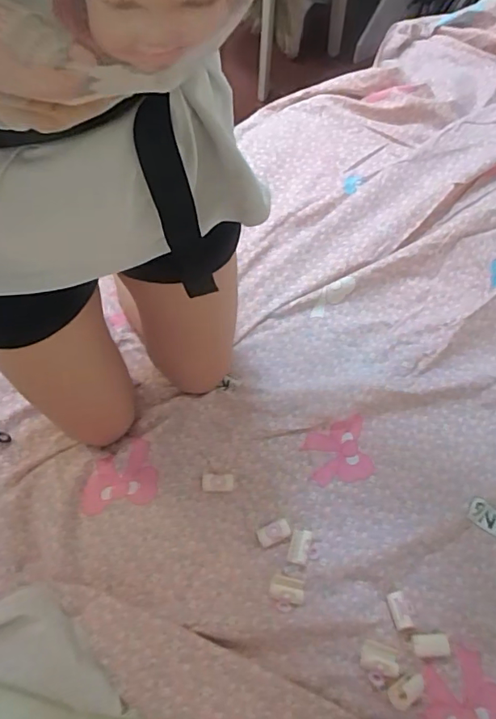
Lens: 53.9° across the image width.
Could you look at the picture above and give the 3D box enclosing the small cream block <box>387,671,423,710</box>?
[{"bbox_3d":[0.197,0.409,0.606,0.050,0.015,0.028,-34,68,-16],"label":"small cream block"}]

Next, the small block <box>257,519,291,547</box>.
[{"bbox_3d":[0.037,0.243,0.685,0.045,0.007,0.025,-22,65,-11],"label":"small block"}]

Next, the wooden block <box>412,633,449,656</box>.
[{"bbox_3d":[0.239,0.372,0.637,0.044,0.010,0.026,-12,45,20],"label":"wooden block"}]

